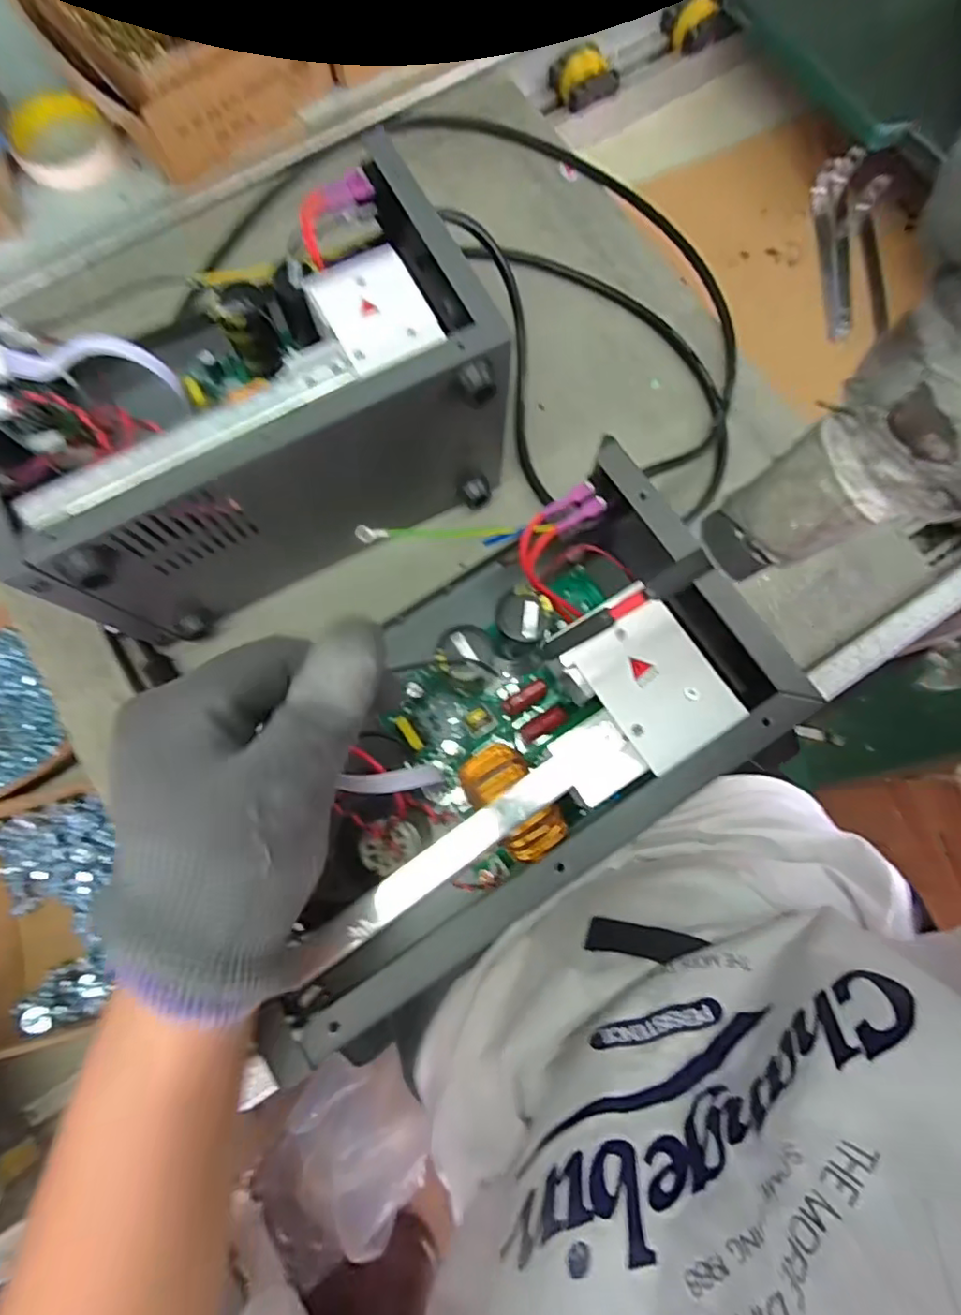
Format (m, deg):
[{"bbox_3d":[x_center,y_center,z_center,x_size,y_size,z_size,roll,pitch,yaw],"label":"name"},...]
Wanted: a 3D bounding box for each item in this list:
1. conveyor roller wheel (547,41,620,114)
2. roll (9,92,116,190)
[{"bbox_3d":[0.103,-0.578,0.591,0.056,0.025,0.054,-30,79,-6],"label":"conveyor roller wheel"},{"bbox_3d":[-0.367,-0.452,0.518,0.080,0.018,0.093,-35,80,-7],"label":"roll"}]

